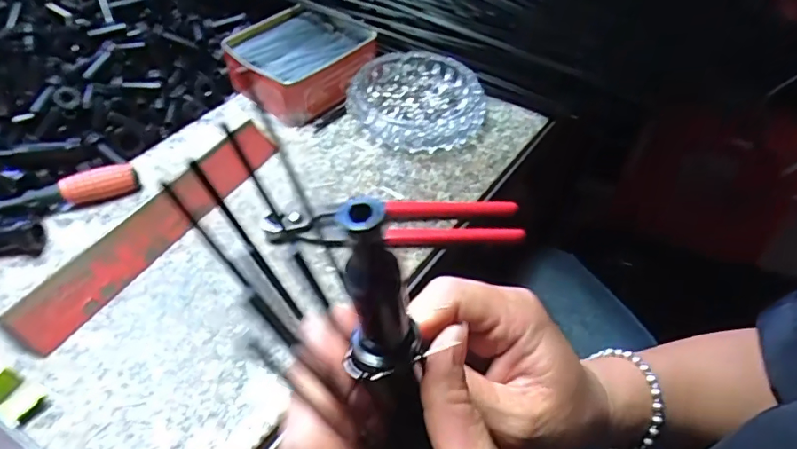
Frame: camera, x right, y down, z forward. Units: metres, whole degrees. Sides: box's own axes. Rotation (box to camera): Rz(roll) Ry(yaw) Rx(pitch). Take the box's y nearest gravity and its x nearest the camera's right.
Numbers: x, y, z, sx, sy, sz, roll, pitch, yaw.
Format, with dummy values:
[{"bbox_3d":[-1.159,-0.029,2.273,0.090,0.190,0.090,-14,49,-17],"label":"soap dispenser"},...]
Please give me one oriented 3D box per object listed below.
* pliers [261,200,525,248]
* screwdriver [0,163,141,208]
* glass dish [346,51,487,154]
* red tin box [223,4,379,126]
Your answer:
[{"bbox_3d":[-0.003,0.001,0.394,0.193,0.017,0.042,-1,51,-5],"label":"pliers"},{"bbox_3d":[-0.274,-0.017,0.385,0.144,0.017,0.019,-20,55,-19],"label":"screwdriver"},{"bbox_3d":[0.018,-0.113,0.470,0.116,0.031,0.112,2,51,-3],"label":"glass dish"},{"bbox_3d":[-0.094,-0.157,0.493,0.112,0.044,0.125,27,54,17],"label":"red tin box"}]

